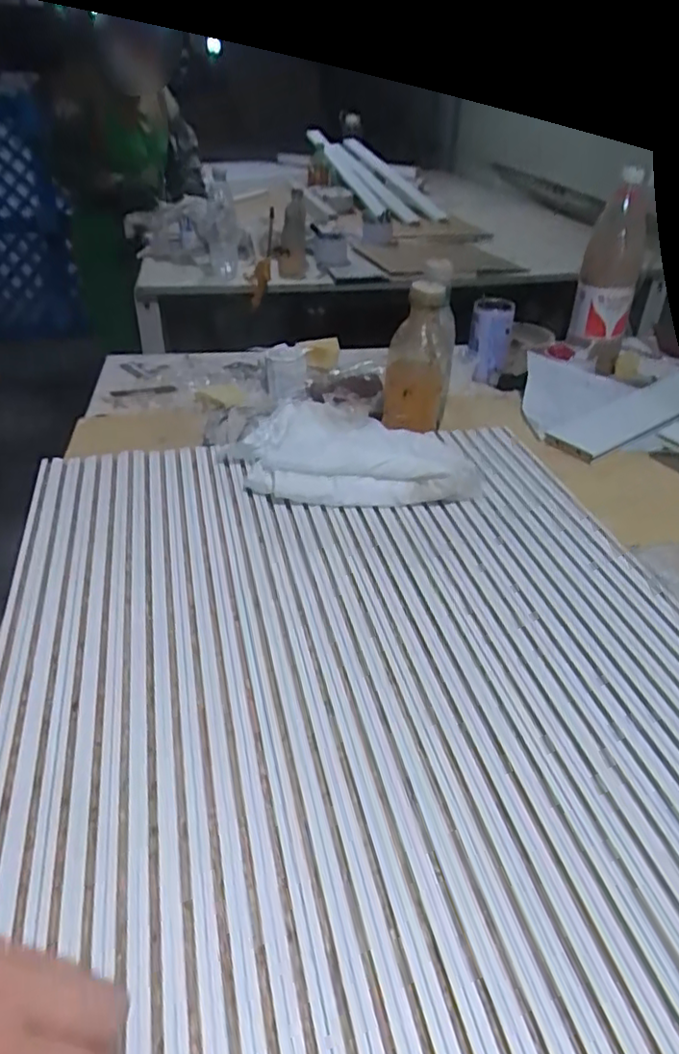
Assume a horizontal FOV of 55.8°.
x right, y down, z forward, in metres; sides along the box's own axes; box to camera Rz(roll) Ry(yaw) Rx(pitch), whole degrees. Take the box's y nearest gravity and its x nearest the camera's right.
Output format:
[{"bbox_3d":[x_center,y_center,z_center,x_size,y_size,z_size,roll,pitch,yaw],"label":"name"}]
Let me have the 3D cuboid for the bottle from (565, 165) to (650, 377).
[{"bbox_3d":[0.409,-0.382,0.972,0.086,0.259,0.104,17,39,18],"label":"bottle"}]

